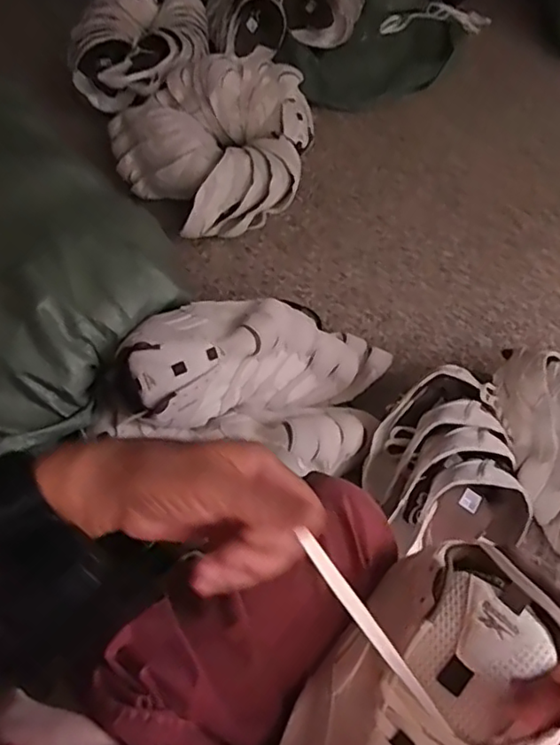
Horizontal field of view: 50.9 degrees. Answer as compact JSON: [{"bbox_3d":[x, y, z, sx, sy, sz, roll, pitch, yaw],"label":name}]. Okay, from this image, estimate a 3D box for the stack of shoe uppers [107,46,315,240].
[{"bbox_3d":[-0.117,-0.467,1.168,0.384,0.140,0.363,-34,62,-17],"label":"stack of shoe uppers"}]

